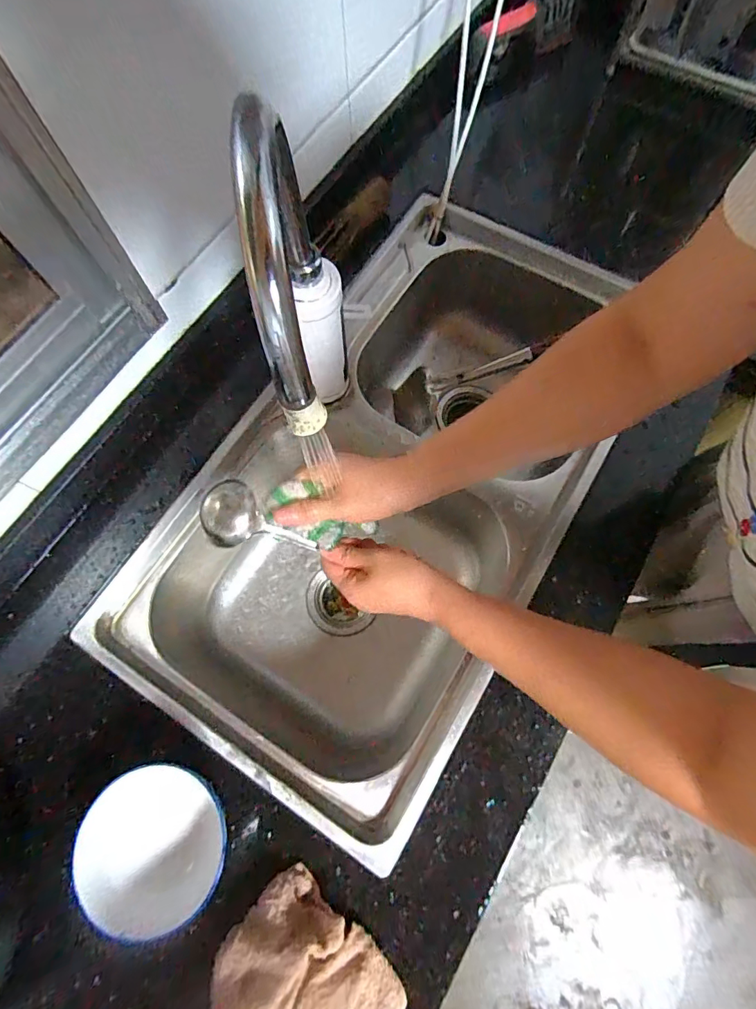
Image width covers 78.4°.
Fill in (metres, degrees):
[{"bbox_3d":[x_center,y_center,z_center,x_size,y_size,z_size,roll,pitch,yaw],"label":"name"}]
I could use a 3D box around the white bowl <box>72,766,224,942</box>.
[{"bbox_3d":[-0.190,0.289,0.398,0.105,0.056,0.115,0,73,1],"label":"white bowl"}]

